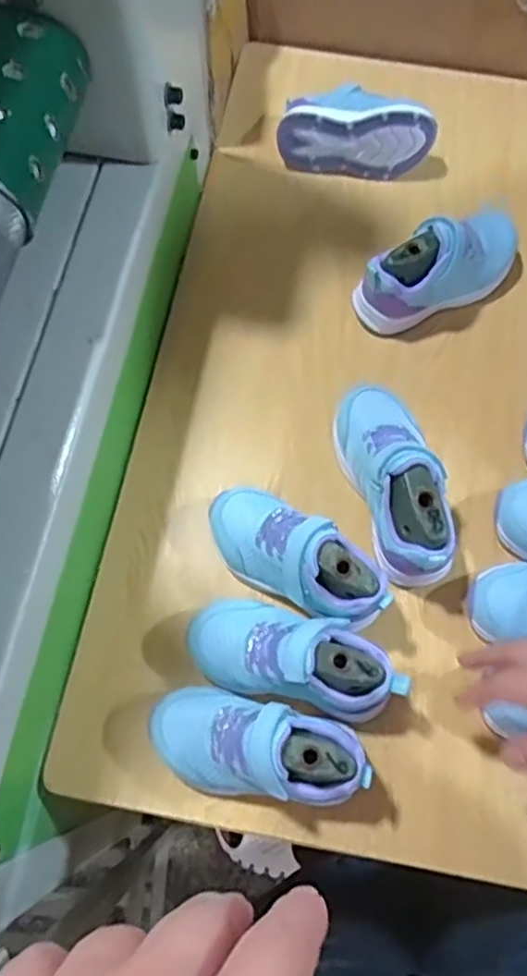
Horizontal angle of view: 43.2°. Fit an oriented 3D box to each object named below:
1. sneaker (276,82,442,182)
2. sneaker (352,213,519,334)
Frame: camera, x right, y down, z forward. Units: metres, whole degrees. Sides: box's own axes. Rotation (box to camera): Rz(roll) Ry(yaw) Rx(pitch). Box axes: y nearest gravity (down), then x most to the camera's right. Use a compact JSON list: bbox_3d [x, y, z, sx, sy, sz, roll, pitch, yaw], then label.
[{"bbox_3d":[0.093,-0.362,0.671,0.153,0.064,0.063,2,69,-1],"label":"sneaker"},{"bbox_3d":[0.171,-0.204,0.613,0.167,0.080,0.058,-27,72,-11],"label":"sneaker"}]

